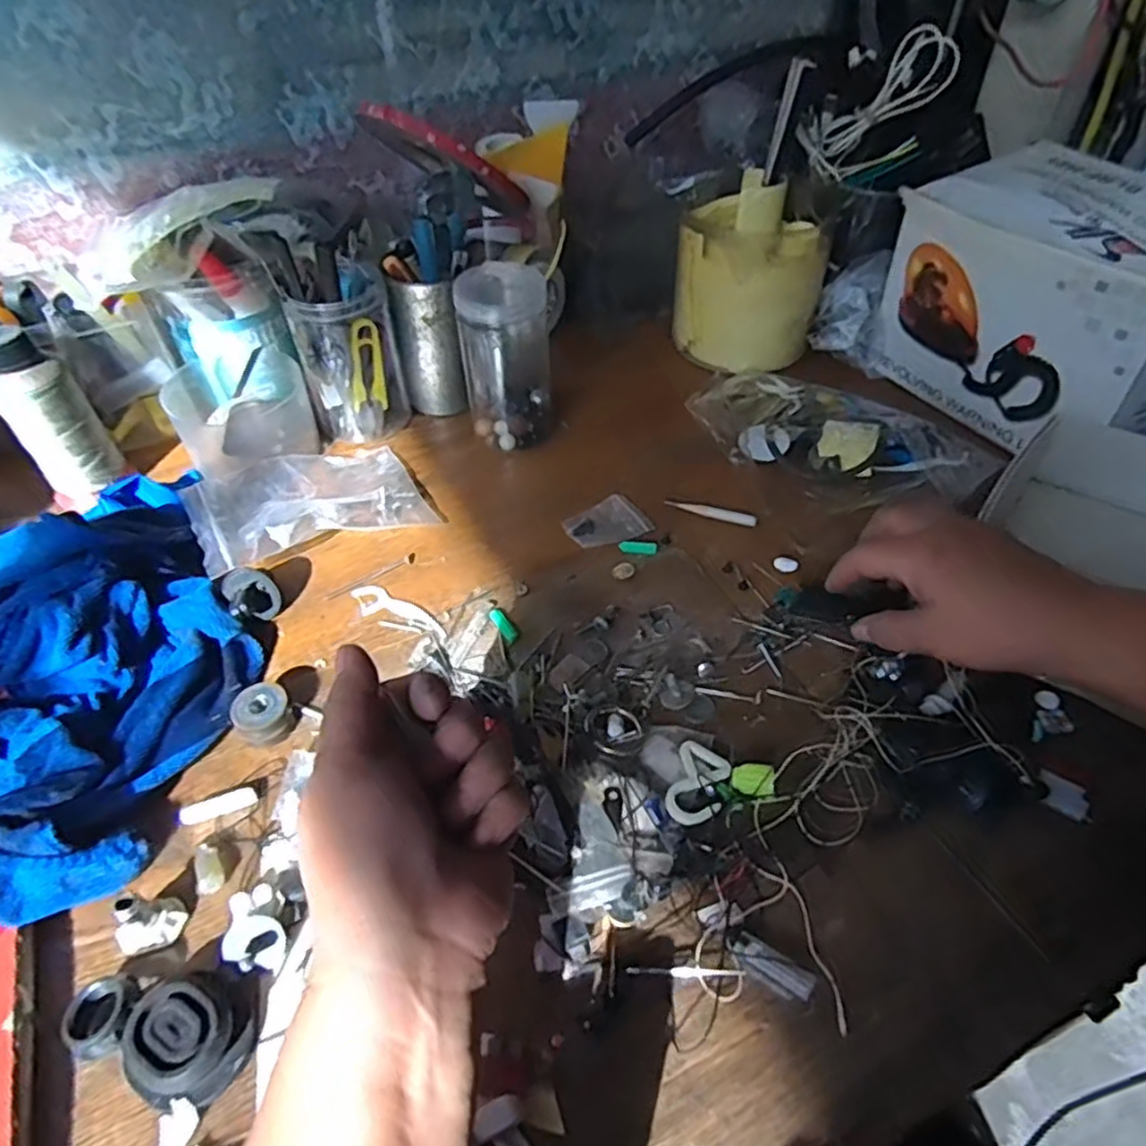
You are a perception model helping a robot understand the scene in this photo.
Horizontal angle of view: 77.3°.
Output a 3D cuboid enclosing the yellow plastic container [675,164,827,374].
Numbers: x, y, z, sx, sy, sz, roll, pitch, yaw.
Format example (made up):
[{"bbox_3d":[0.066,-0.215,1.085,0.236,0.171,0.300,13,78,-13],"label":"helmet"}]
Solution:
[{"bbox_3d":[0.149,-0.251,0.607,0.119,0.121,0.095,19,50,20],"label":"yellow plastic container"}]

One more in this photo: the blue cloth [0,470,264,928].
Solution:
[{"bbox_3d":[-0.273,0.027,0.395,0.154,0.060,0.282,-27,51,-21],"label":"blue cloth"}]

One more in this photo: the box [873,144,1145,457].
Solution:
[{"bbox_3d":[0.348,-0.193,0.520,0.138,0.139,0.204,-24,50,-19],"label":"box"}]

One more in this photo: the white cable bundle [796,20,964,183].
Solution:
[{"bbox_3d":[0.236,-0.347,0.541,0.062,0.115,0.022,50,55,-12],"label":"white cable bundle"}]

